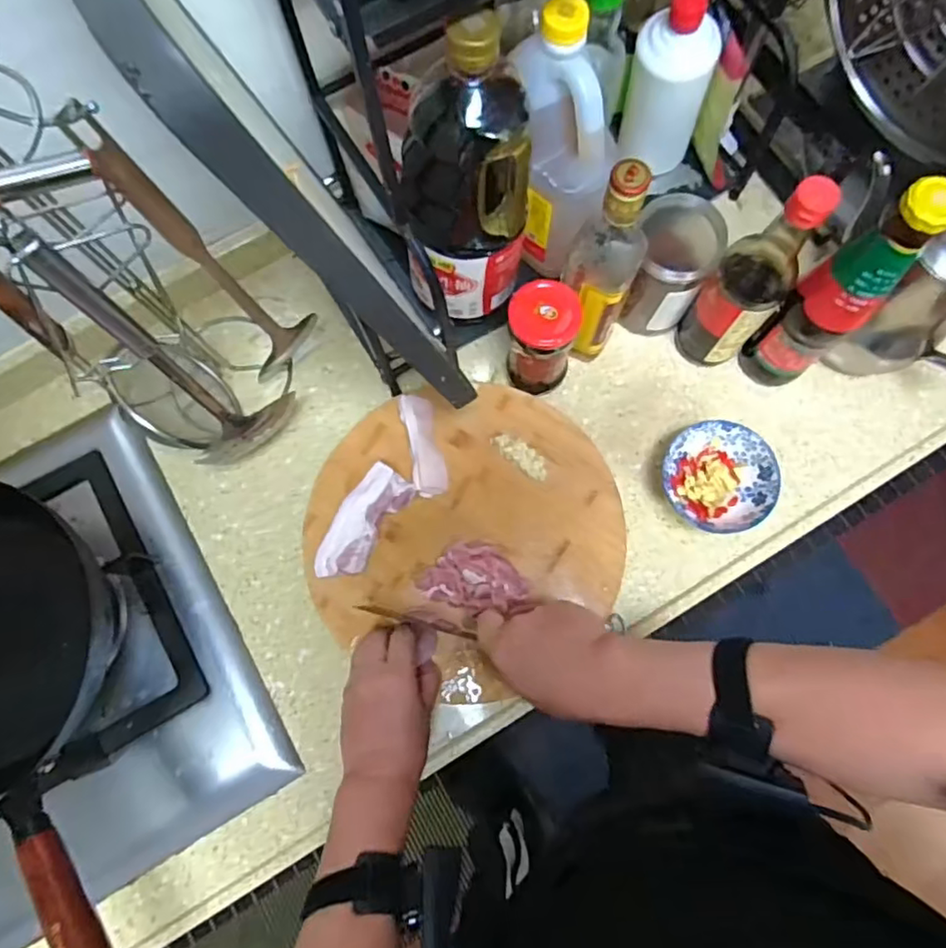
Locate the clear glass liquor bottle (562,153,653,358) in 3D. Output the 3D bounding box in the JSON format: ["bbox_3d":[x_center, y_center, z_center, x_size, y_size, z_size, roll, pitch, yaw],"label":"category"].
[{"bbox_3d":[0.118,-0.181,0.569,0.064,0.257,0.062,0,77,1],"label":"clear glass liquor bottle"}]

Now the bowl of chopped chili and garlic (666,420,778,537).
[{"bbox_3d":[0.244,0.003,0.629,0.098,0.057,0.106,0,77,1],"label":"bowl of chopped chili and garlic"}]

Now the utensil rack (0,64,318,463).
[{"bbox_3d":[-0.244,-0.111,0.494,0.132,0.391,0.145,0,77,1],"label":"utensil rack"}]

